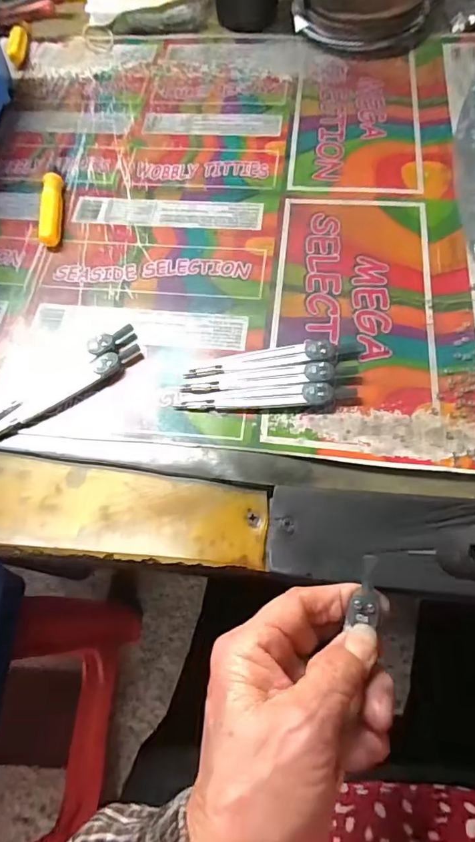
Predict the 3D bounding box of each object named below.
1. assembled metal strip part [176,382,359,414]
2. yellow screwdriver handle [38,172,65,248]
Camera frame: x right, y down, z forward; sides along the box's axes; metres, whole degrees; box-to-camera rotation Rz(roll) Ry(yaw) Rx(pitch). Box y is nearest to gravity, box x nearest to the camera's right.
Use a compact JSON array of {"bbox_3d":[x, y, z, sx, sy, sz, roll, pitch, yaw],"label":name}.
[{"bbox_3d":[0.020,-0.015,0.300,0.111,0.008,0.016,-2,64,2],"label":"assembled metal strip part"},{"bbox_3d":[-0.148,-0.168,0.386,0.013,0.017,0.073,-6,64,0],"label":"yellow screwdriver handle"}]

